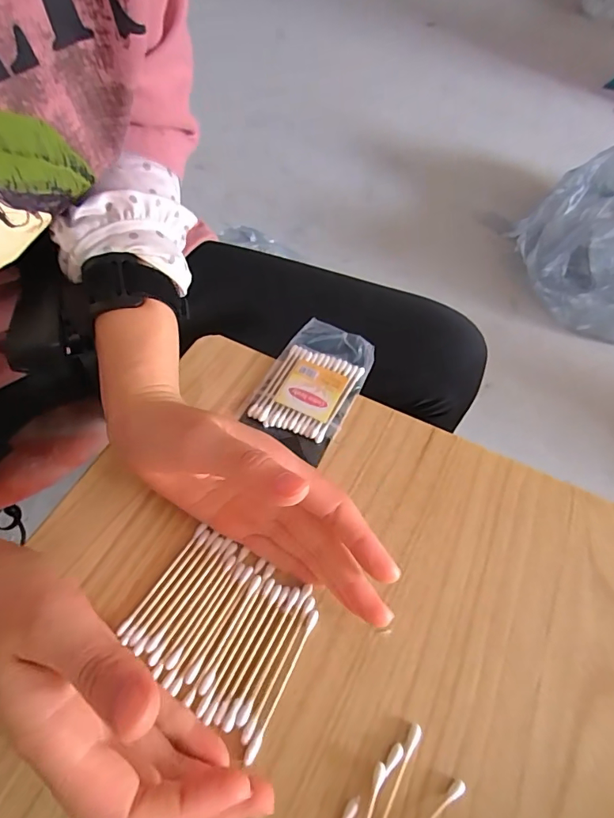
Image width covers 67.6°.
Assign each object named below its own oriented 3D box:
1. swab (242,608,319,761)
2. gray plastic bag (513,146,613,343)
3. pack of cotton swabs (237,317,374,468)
[{"bbox_3d":[-0.011,0.136,0.229,0.005,0.005,0.072,24,57,12],"label":"swab"},{"bbox_3d":[0.795,-0.444,1.180,0.452,0.243,0.527,30,58,14],"label":"gray plastic bag"},{"bbox_3d":[0.004,-0.020,0.334,0.065,0.008,0.116,24,57,12],"label":"pack of cotton swabs"}]

